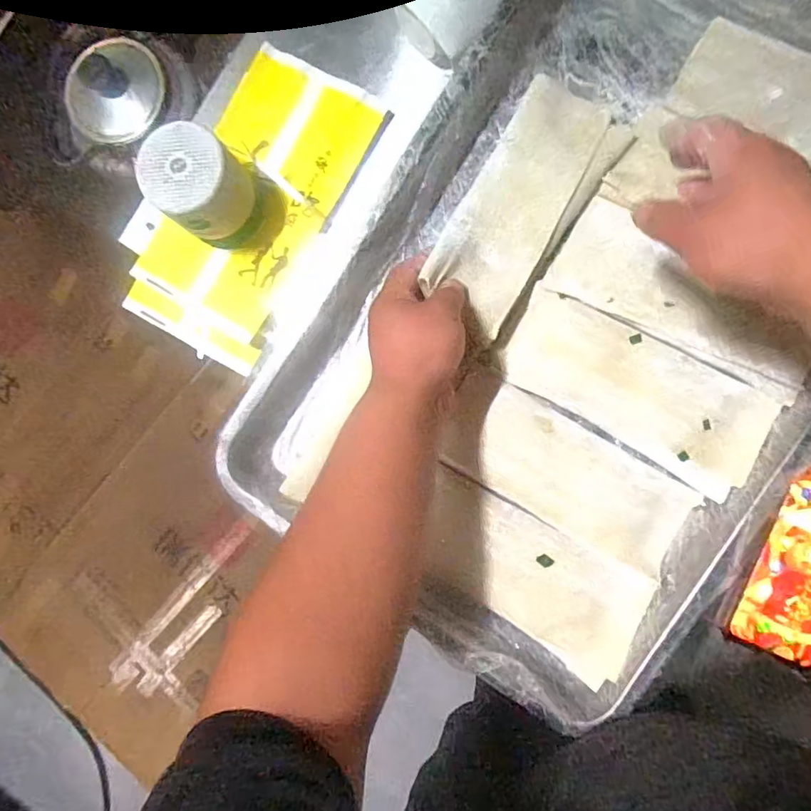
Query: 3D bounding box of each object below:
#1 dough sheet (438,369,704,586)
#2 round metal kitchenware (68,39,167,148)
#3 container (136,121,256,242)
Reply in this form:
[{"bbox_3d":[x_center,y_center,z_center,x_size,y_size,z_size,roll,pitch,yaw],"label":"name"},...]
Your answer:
[{"bbox_3d":[0.131,0.058,0.433,0.217,0.019,0.084,32,92,5],"label":"dough sheet"},{"bbox_3d":[-0.352,-0.381,0.647,0.123,0.038,0.096,-47,119,-1],"label":"round metal kitchenware"},{"bbox_3d":[-0.172,-0.186,0.452,0.064,0.086,0.071,36,92,5],"label":"container"}]

